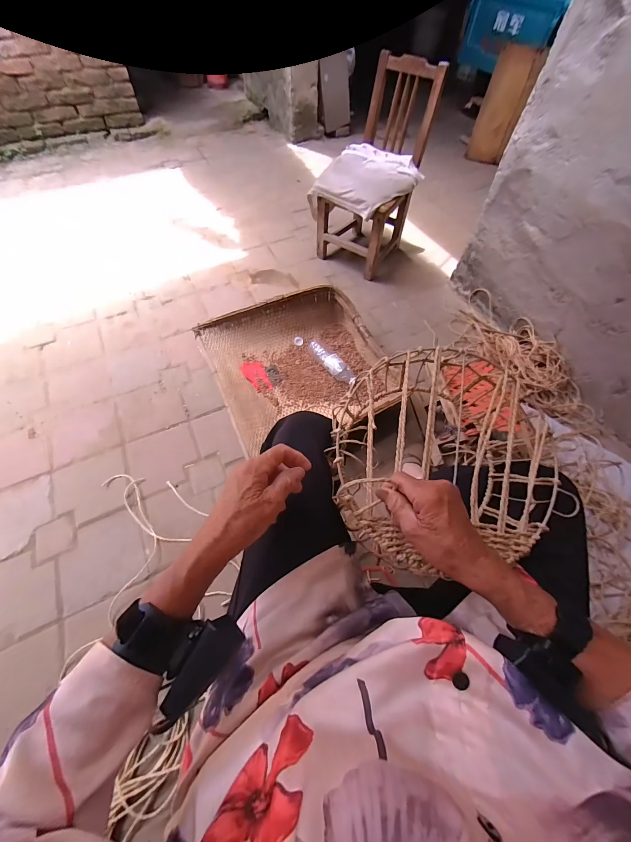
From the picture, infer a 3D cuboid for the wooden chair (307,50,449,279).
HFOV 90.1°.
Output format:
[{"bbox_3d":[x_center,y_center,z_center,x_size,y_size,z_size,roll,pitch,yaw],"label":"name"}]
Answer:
[{"bbox_3d":[0.230,-0.993,1.304,0.341,0.590,0.394,35,64,17],"label":"wooden chair"}]

